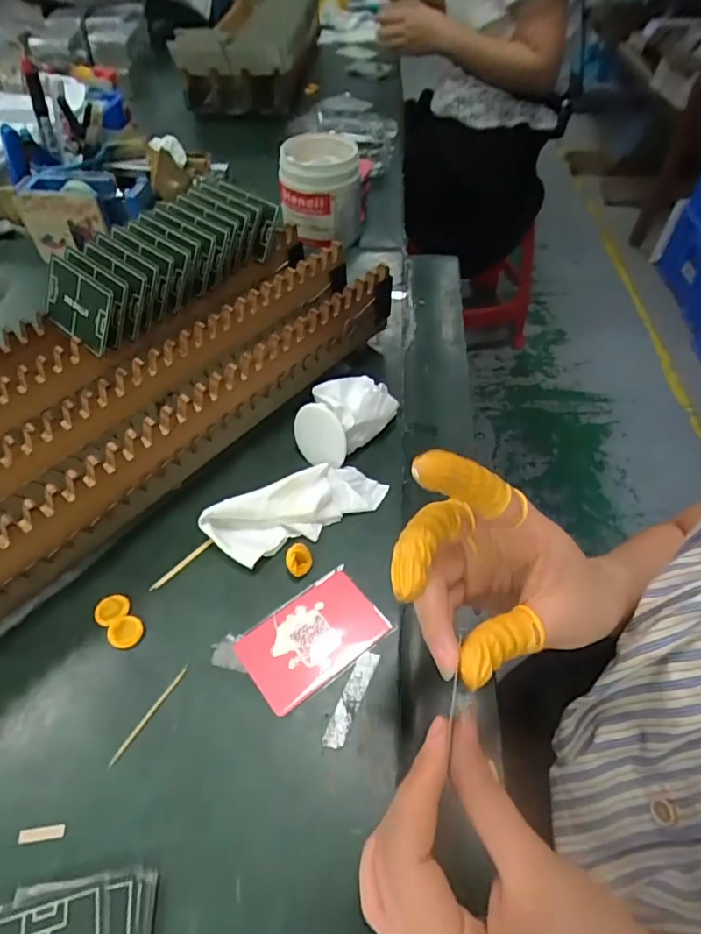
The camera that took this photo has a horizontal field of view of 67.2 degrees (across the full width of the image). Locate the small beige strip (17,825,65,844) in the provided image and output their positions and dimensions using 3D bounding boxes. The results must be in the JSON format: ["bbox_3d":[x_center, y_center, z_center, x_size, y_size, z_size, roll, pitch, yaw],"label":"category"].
[{"bbox_3d":[-0.159,0.188,0.271,0.023,0.004,0.006,-6,52,-4],"label":"small beige strip"}]

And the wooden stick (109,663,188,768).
[{"bbox_3d":[-0.115,0.142,0.304,0.004,0.004,0.063,25,56,19],"label":"wooden stick"}]

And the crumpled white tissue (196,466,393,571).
[{"bbox_3d":[-0.036,0.029,0.378,0.129,0.028,0.041,-24,56,-17],"label":"crumpled white tissue"}]

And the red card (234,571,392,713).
[{"bbox_3d":[-0.023,0.106,0.334,0.087,0.004,0.056,-31,58,-21],"label":"red card"}]

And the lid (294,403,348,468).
[{"bbox_3d":[-0.027,-0.024,0.407,0.044,0.049,0.009,-7,26,33],"label":"lid"}]

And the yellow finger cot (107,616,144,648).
[{"bbox_3d":[-0.142,0.104,0.334,0.020,0.006,0.020,0,52,0],"label":"yellow finger cot"}]

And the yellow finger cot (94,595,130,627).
[{"bbox_3d":[-0.156,0.093,0.344,0.021,0.004,0.019,-29,57,-20],"label":"yellow finger cot"}]

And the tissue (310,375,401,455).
[{"bbox_3d":[0.003,-0.048,0.430,0.052,0.041,0.053,-36,60,-24],"label":"tissue"}]

